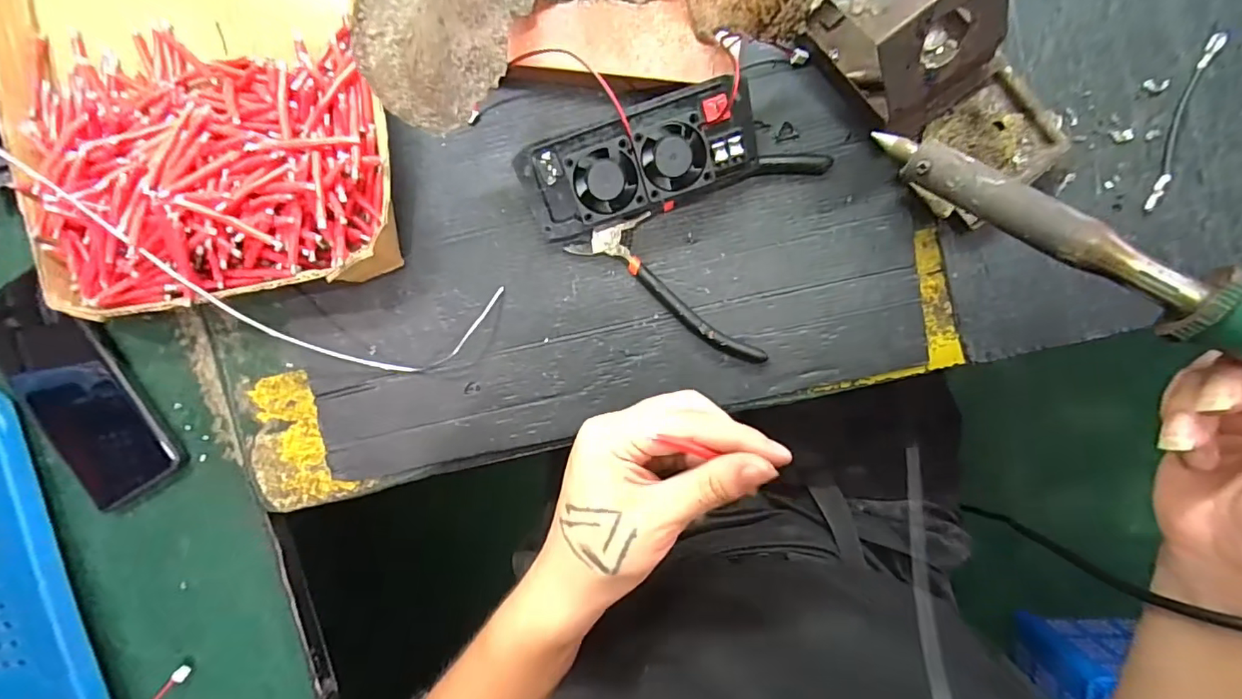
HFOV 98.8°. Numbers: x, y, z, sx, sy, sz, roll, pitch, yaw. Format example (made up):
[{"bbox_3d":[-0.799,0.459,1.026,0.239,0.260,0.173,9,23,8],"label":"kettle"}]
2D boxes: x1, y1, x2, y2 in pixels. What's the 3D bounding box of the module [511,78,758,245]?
[{"bbox_3d":[0.011,-0.113,0.320,0.138,0.040,0.057,-18,96,5],"label":"module"}]

